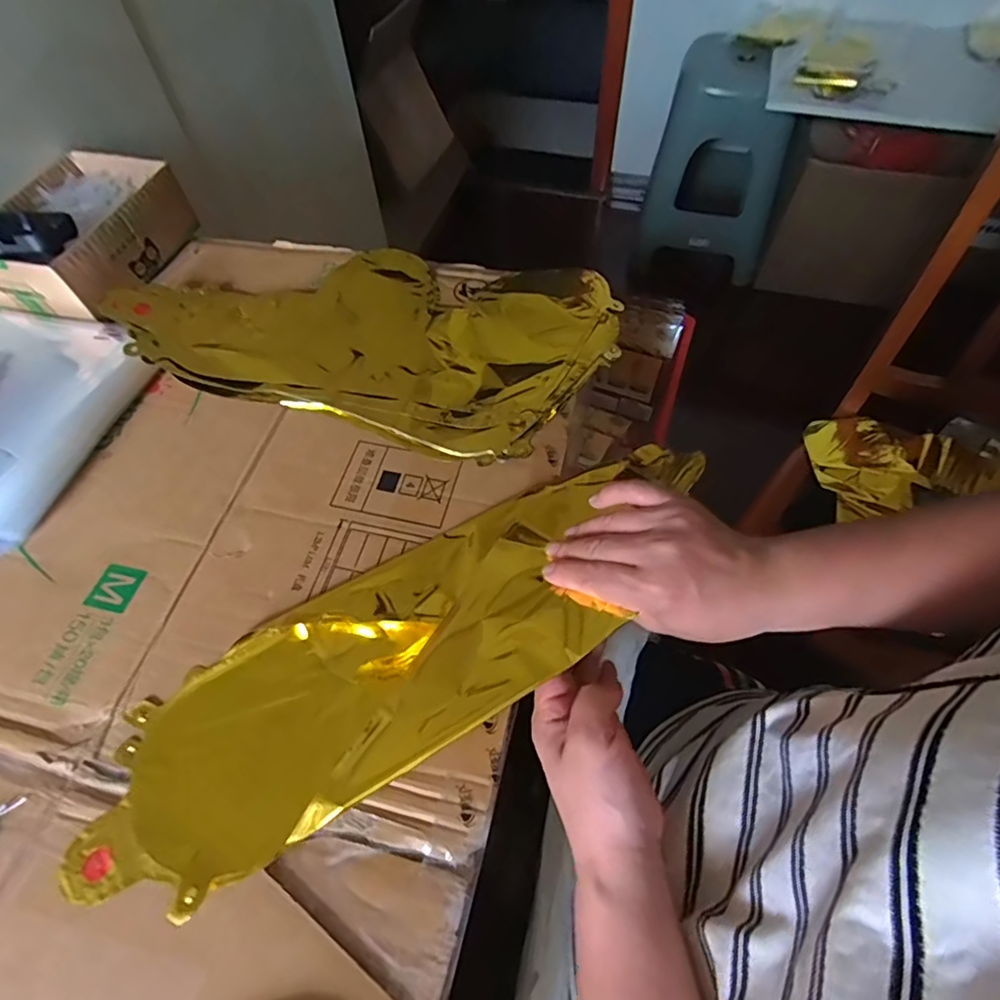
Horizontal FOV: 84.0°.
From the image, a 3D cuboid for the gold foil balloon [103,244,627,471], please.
[{"bbox_3d":[-0.117,-0.168,0.520,0.429,0.029,0.234,13,60,10],"label":"gold foil balloon"}]

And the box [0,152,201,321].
[{"bbox_3d":[-0.434,-0.281,0.584,0.136,0.063,0.197,13,60,10],"label":"box"}]

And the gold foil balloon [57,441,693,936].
[{"bbox_3d":[-0.046,0.087,0.361,0.444,0.043,0.136,-32,63,-13],"label":"gold foil balloon"}]

